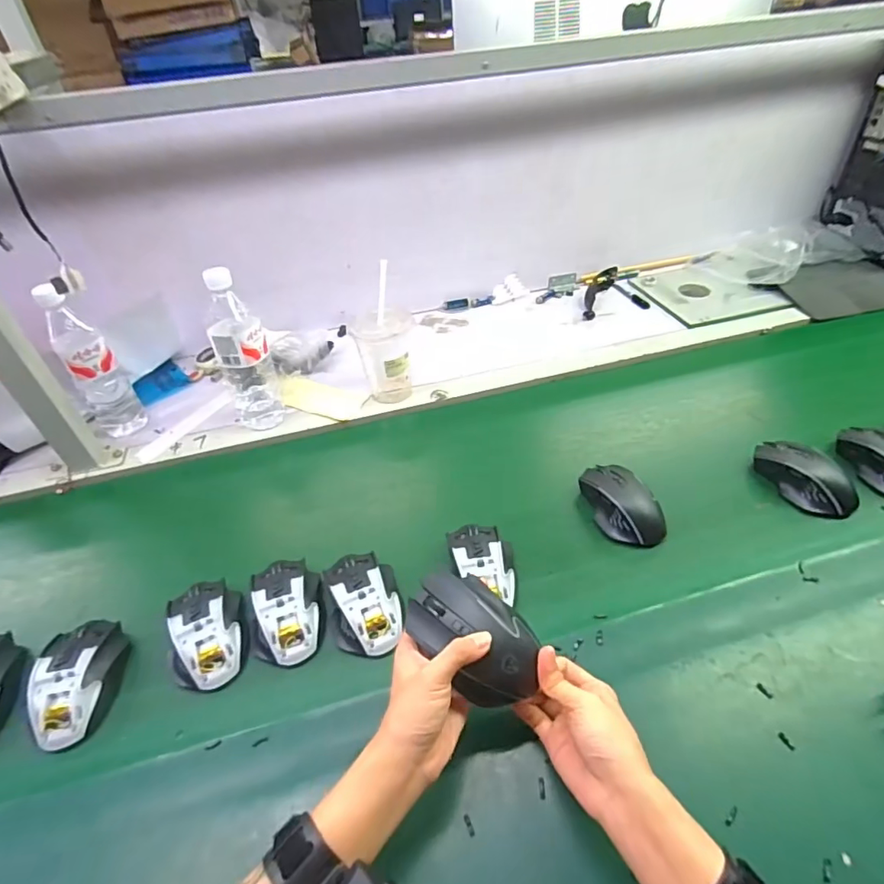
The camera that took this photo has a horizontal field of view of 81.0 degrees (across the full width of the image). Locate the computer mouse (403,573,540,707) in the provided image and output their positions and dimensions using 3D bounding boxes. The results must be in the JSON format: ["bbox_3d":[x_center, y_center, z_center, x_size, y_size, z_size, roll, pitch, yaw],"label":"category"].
[{"bbox_3d":[0.025,0.155,0.414,0.108,0.046,0.068,27,50,30],"label":"computer mouse"}]

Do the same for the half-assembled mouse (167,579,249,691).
[{"bbox_3d":[-0.237,0.187,0.521,0.077,0.034,0.113,-18,44,-15],"label":"half-assembled mouse"}]

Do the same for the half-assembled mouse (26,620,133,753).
[{"bbox_3d":[-0.350,0.228,0.496,0.079,0.041,0.116,-11,42,-8],"label":"half-assembled mouse"}]

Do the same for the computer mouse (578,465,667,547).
[{"bbox_3d":[0.213,0.069,0.607,0.070,0.036,0.111,-13,43,-10],"label":"computer mouse"}]

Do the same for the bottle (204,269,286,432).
[{"bbox_3d":[-0.276,-0.121,0.722,0.074,0.227,0.068,-20,44,-17],"label":"bottle"}]

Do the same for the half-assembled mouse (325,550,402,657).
[{"bbox_3d":[-0.077,0.162,0.535,0.071,0.036,0.105,-14,43,-11],"label":"half-assembled mouse"}]

